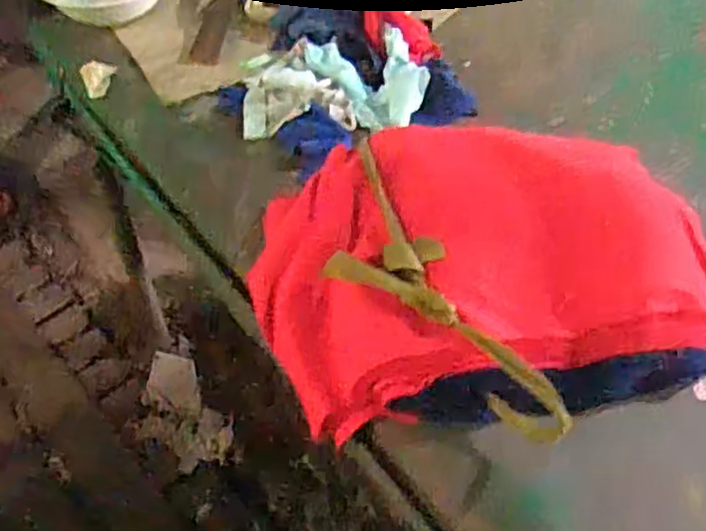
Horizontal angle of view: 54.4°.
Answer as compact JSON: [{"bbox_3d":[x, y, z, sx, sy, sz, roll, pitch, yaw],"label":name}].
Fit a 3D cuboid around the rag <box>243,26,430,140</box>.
[{"bbox_3d":[-0.024,-0.239,0.898,0.227,0.051,0.154,0,52,-3],"label":"rag"}]

